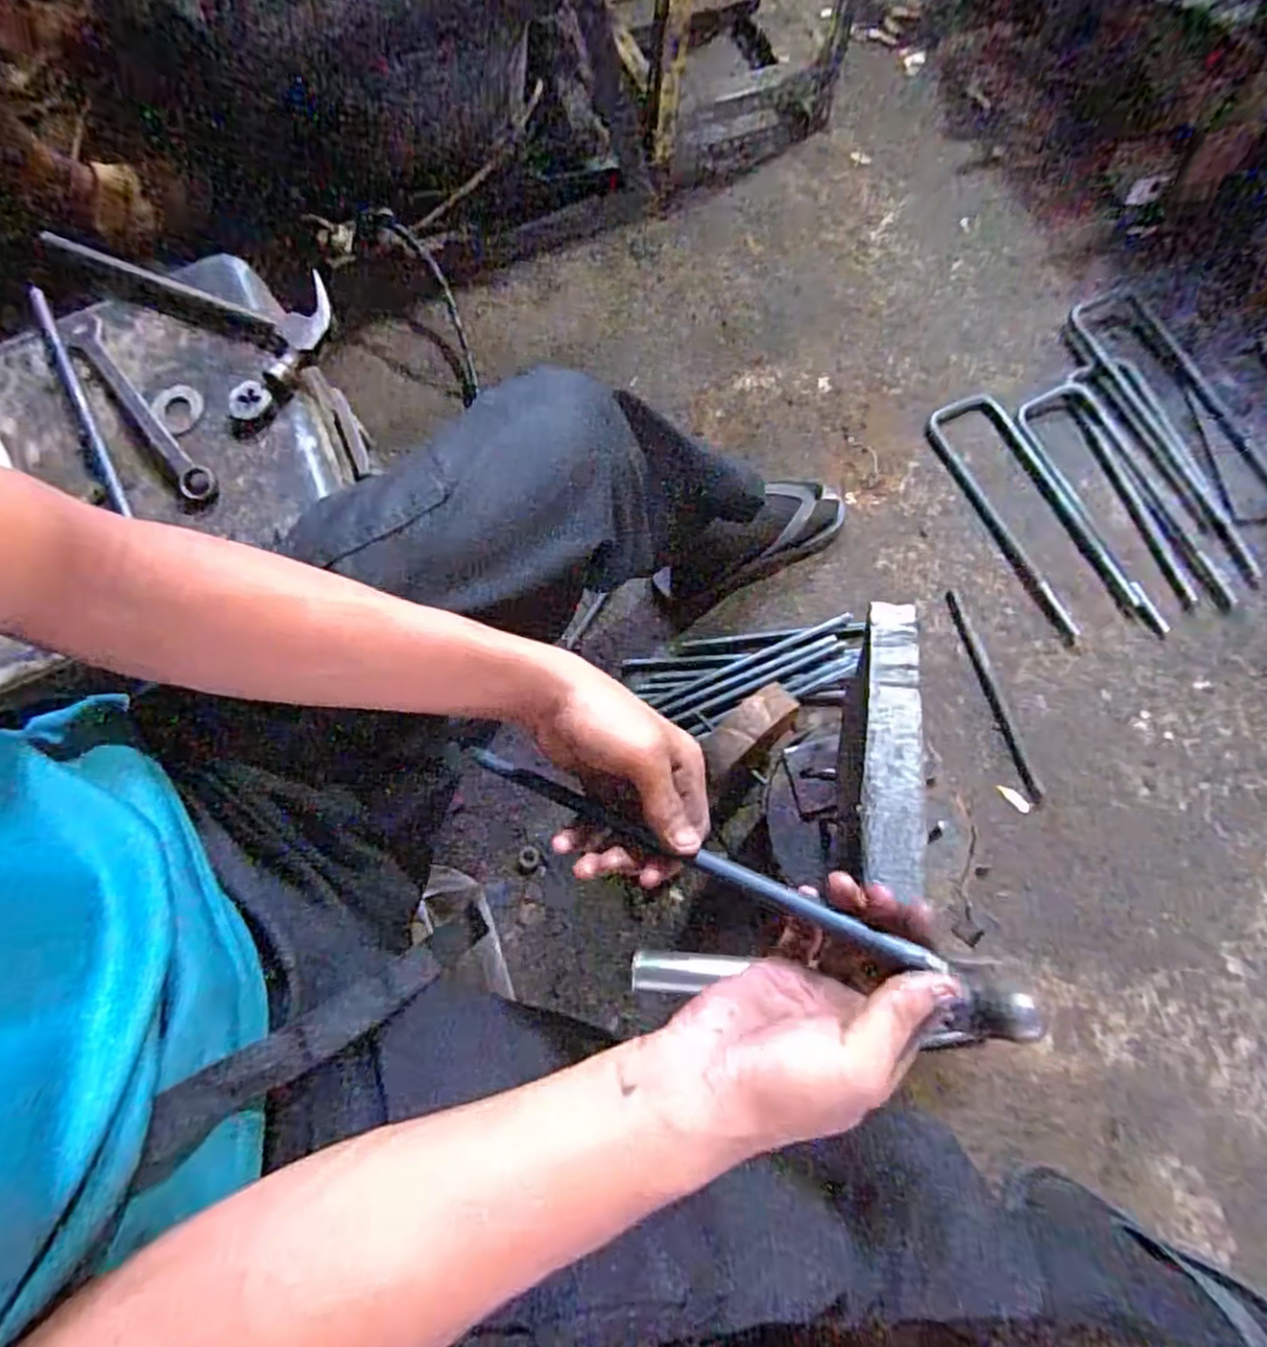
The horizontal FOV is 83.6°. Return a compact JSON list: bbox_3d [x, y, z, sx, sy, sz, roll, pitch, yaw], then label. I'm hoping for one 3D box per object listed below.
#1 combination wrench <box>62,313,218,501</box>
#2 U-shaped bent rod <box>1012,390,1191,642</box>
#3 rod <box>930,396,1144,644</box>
[{"bbox_3d":[-0.408,-0.220,0.588,0.027,0.016,0.210,-39,75,-10],"label":"combination wrench"},{"bbox_3d":[0.652,-0.233,0.971,0.116,0.012,0.363,-19,75,-5],"label":"U-shaped bent rod"},{"bbox_3d":[0.540,-0.228,0.976,0.116,0.014,0.361,-24,76,-6],"label":"rod"}]

